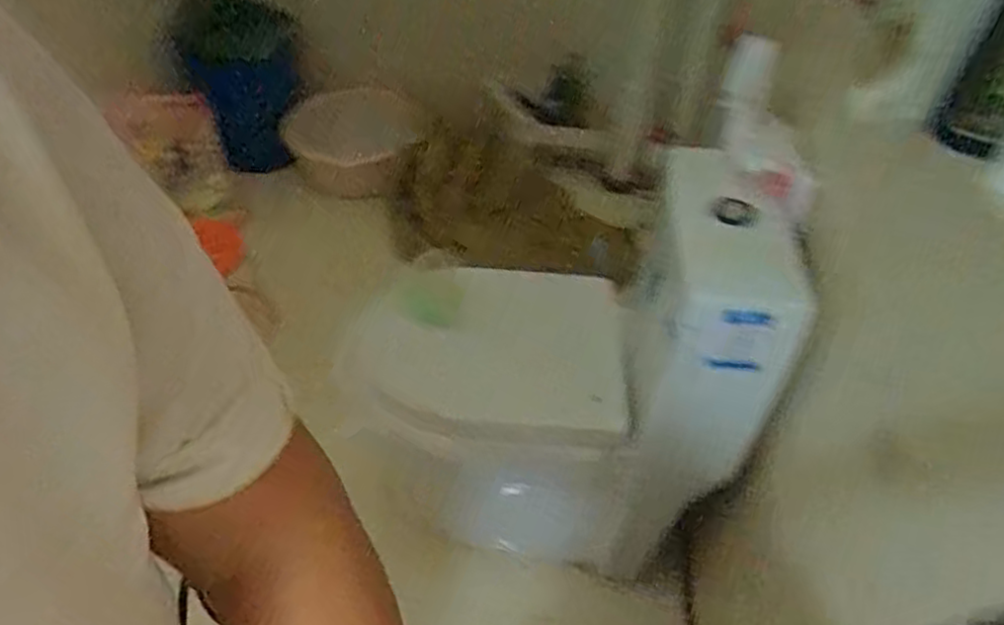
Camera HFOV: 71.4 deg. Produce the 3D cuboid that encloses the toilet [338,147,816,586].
[{"bbox_3d":[0.073,0.091,1.132,0.599,0.656,0.338,11,45,7],"label":"toilet"}]

